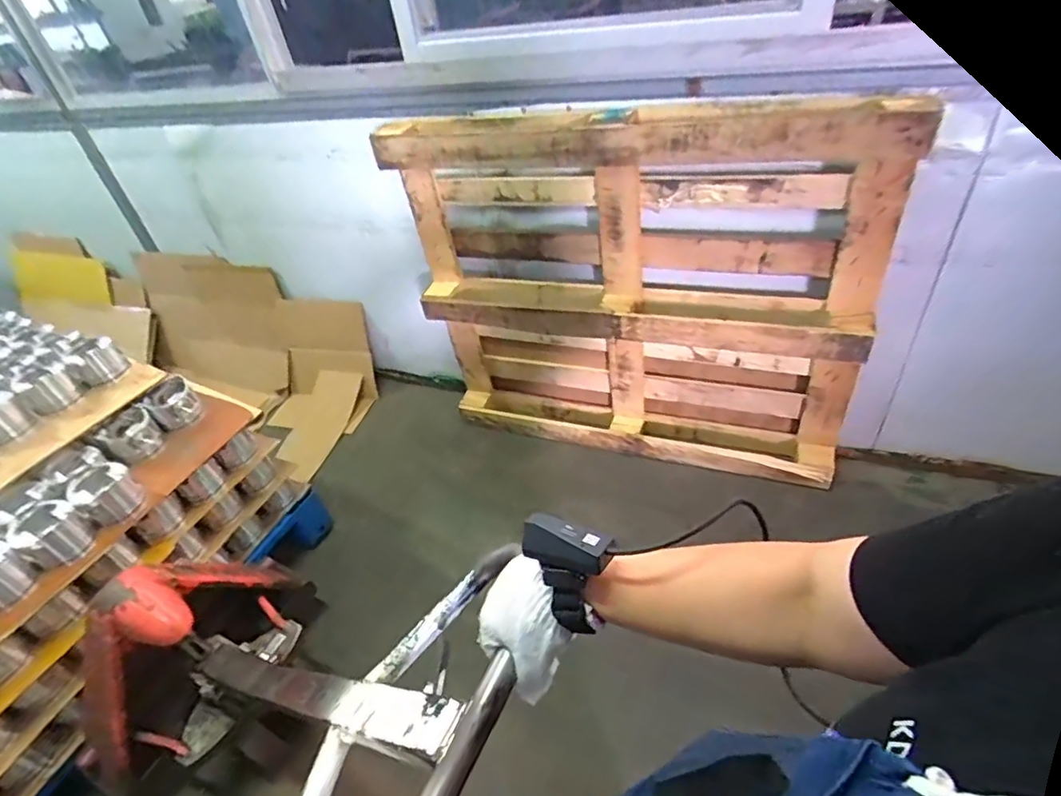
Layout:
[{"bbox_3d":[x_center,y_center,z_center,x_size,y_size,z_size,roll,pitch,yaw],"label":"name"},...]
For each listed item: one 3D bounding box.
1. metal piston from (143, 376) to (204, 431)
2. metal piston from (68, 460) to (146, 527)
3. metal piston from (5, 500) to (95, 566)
[{"bbox_3d":[-0.882,0.015,1.373,0.110,0.074,0.101,-37,48,-27],"label":"metal piston"},{"bbox_3d":[-0.904,0.202,1.191,0.106,0.093,0.106,-3,42,2],"label":"metal piston"},{"bbox_3d":[-0.960,0.276,1.119,0.093,0.097,0.107,12,46,22],"label":"metal piston"}]

